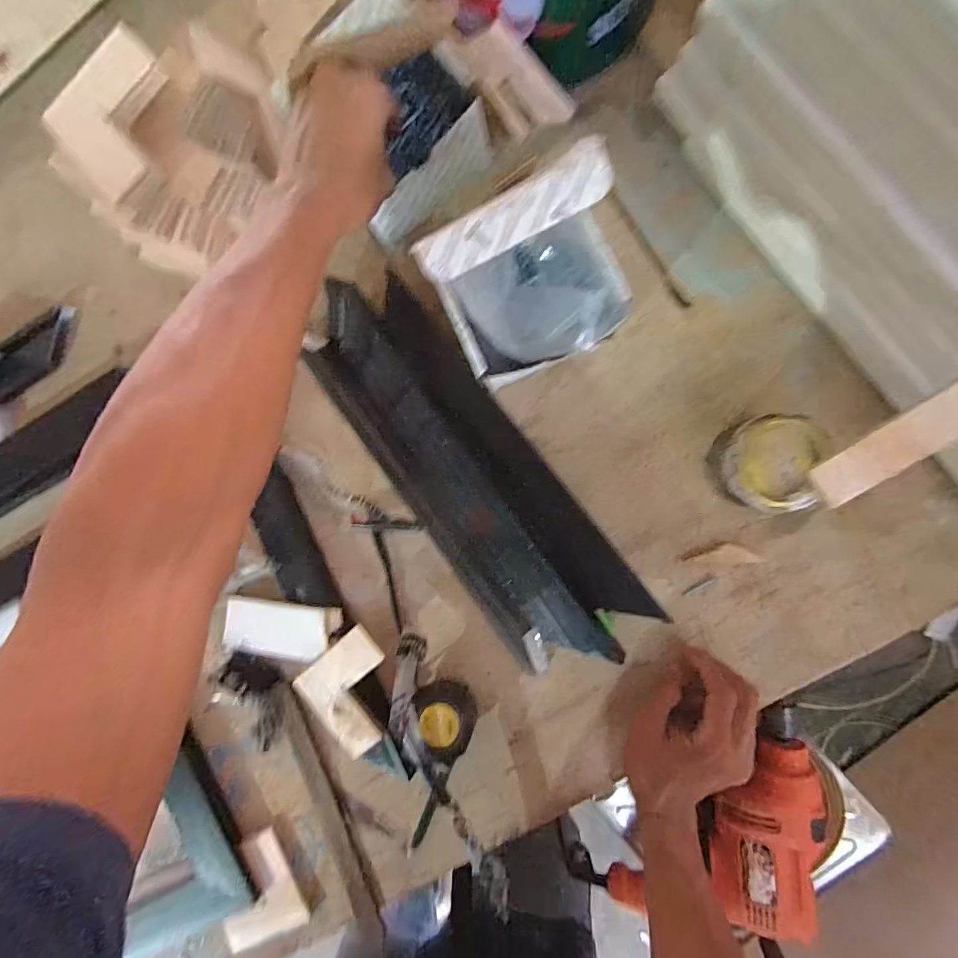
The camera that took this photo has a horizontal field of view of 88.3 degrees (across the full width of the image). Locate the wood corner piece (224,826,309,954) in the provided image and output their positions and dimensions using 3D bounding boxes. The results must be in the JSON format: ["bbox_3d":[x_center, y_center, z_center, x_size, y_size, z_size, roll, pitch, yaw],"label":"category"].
[{"bbox_3d":[-0.218,0.403,0.482,0.079,0.018,0.093,-29,87,8],"label":"wood corner piece"}]

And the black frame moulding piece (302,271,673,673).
[{"bbox_3d":[-0.012,-0.004,0.427,0.125,0.058,0.367,-39,86,7],"label":"black frame moulding piece"}]

